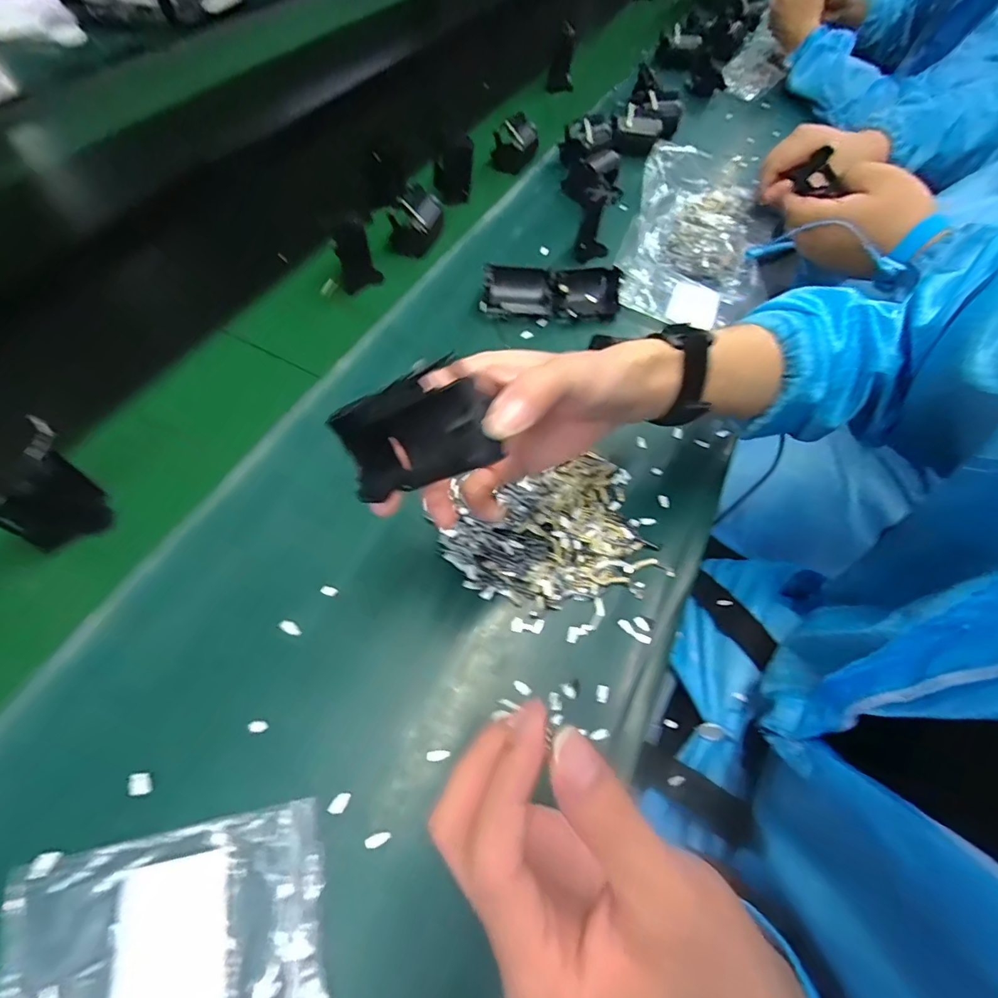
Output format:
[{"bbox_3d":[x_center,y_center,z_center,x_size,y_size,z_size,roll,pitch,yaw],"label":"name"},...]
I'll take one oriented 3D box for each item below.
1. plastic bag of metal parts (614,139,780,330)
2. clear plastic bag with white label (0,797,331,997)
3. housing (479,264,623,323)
[{"bbox_3d":[0.246,-0.325,0.583,0.176,0.032,0.309,20,60,6],"label":"plastic bag of metal parts"},{"bbox_3d":[-0.172,0.229,0.253,0.152,0.008,0.096,-8,61,-9],"label":"clear plastic bag with white label"},{"bbox_3d":[0.056,-0.221,0.510,0.144,0.035,0.056,-1,60,-6],"label":"housing"}]

